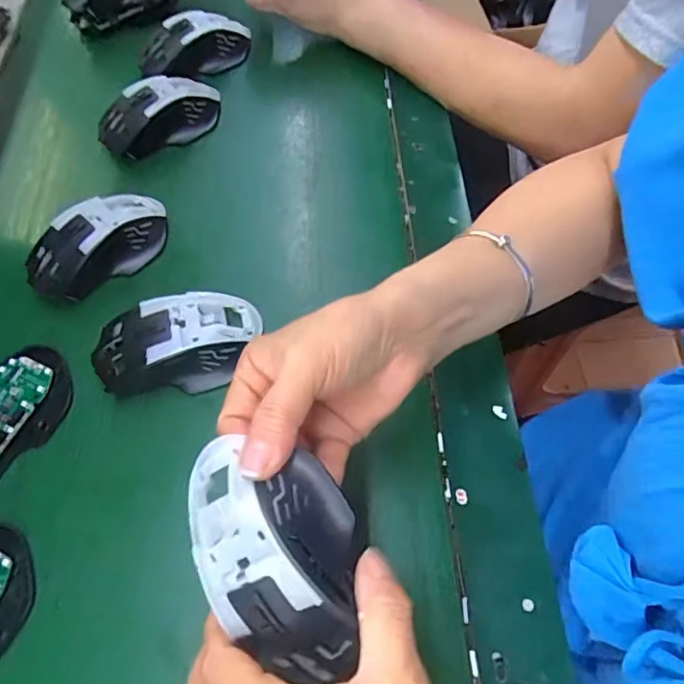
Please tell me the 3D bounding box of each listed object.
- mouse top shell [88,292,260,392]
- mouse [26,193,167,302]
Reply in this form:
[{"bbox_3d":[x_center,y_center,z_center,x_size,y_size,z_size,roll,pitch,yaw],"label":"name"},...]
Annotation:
[{"bbox_3d":[-0.115,0.000,0.379,0.113,0.032,0.065,-13,60,-5],"label":"mouse top shell"},{"bbox_3d":[-0.194,-0.080,0.431,0.113,0.034,0.058,-35,64,-17],"label":"mouse"}]

